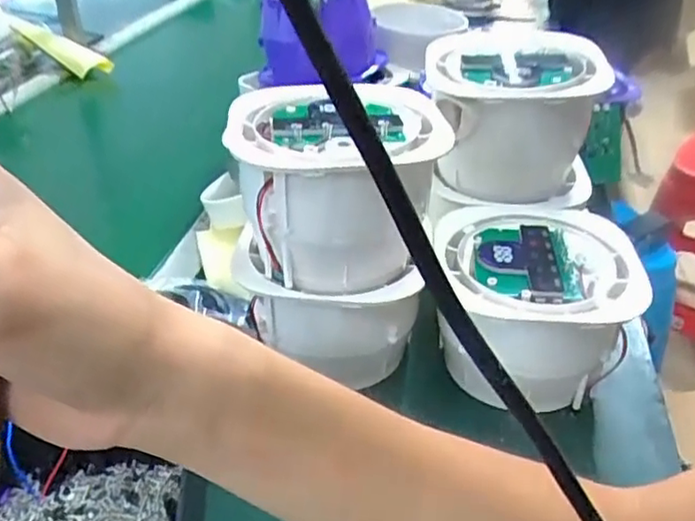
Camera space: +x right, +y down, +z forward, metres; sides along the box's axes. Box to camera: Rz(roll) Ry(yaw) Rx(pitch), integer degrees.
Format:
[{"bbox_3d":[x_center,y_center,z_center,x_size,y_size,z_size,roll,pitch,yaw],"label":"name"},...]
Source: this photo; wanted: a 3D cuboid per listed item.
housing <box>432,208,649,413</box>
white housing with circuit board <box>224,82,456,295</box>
[{"bbox_3d":[0.130,0.042,0.456,0.132,0.106,0.148,4,35,5],"label":"housing"},{"bbox_3d":[-0.006,-0.048,0.414,0.136,0.098,0.111,0,35,-2],"label":"white housing with circuit board"}]

